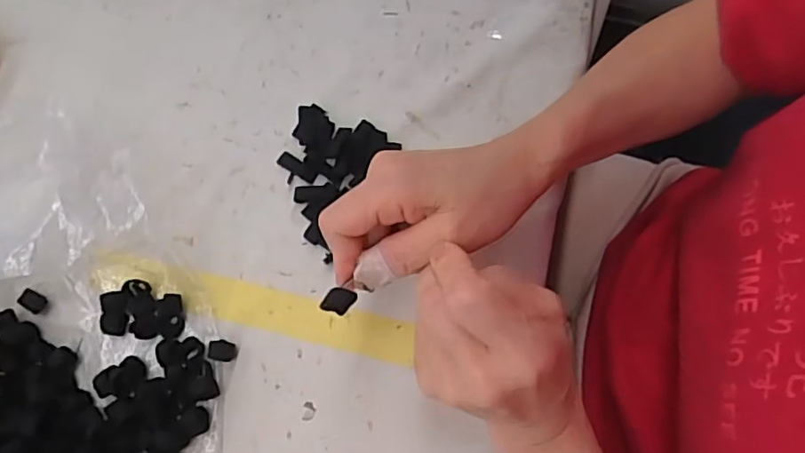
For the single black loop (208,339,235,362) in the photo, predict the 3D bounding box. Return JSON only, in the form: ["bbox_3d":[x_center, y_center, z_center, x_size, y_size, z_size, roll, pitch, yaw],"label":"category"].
[{"bbox_3d":[-0.102,0.070,0.320,0.015,0.008,0.011,10,72,2],"label":"single black loop"}]

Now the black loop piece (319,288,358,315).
[{"bbox_3d":[-0.030,0.035,0.263,0.013,0.004,0.015,33,98,13],"label":"black loop piece"}]

